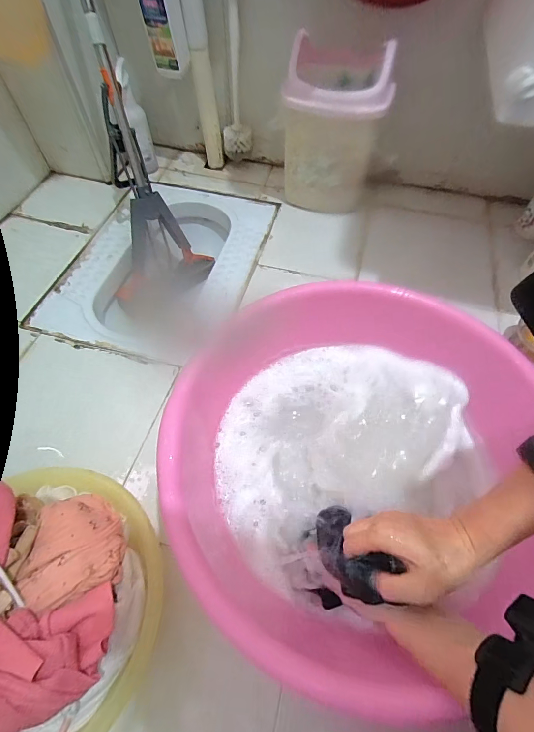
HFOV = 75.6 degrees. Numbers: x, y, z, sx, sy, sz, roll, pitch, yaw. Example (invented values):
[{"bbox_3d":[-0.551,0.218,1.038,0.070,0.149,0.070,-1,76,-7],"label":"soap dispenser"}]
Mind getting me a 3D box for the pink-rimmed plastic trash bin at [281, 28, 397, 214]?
[{"bbox_3d":[0.143,-0.523,0.796,0.211,0.304,0.176,6,60,2],"label":"pink-rimmed plastic trash bin"}]

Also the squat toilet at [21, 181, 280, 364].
[{"bbox_3d":[-0.241,-0.217,0.880,0.415,0.169,0.539,10,60,5],"label":"squat toilet"}]

